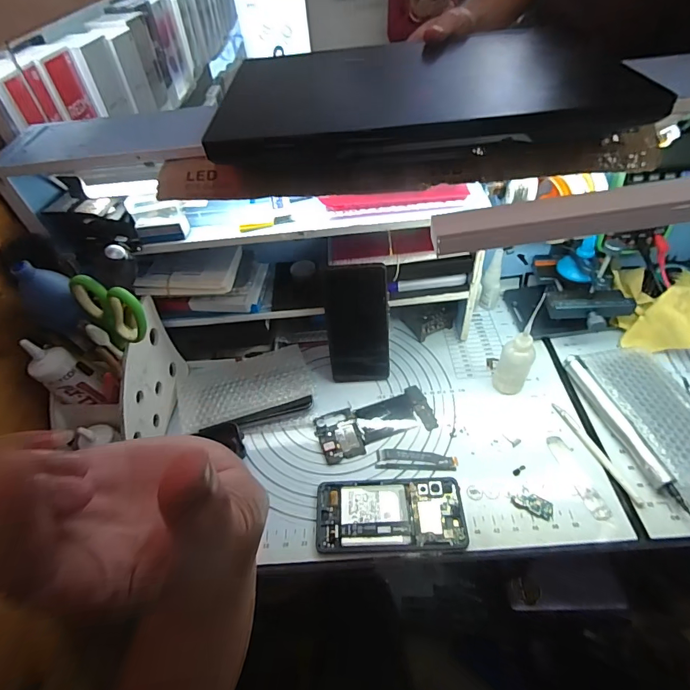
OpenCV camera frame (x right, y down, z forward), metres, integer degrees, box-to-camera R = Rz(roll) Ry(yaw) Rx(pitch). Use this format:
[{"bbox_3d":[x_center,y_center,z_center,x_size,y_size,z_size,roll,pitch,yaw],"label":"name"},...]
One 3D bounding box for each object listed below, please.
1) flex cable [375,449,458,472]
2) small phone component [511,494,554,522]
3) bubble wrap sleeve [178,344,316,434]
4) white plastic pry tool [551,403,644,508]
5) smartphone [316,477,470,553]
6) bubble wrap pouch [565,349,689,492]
[{"bbox_3d":[0.083,0.134,0.477,0.091,0.007,0.023,0,48,7],"label":"flex cable"},{"bbox_3d":[0.200,0.169,0.437,0.039,0.005,0.020,22,54,25],"label":"small phone component"},{"bbox_3d":[-0.129,0.062,0.546,0.170,0.030,0.114,-11,47,-4],"label":"bubble wrap sleeve"},{"bbox_3d":[0.283,0.120,0.466,0.013,0.004,0.130,-17,48,-9],"label":"white plastic pry tool"},{"bbox_3d":[0.048,0.178,0.436,0.152,0.009,0.073,-4,47,3],"label":"smartphone"},{"bbox_3d":[0.354,0.079,0.471,0.101,0.033,0.171,-13,47,-5],"label":"bubble wrap pouch"}]

